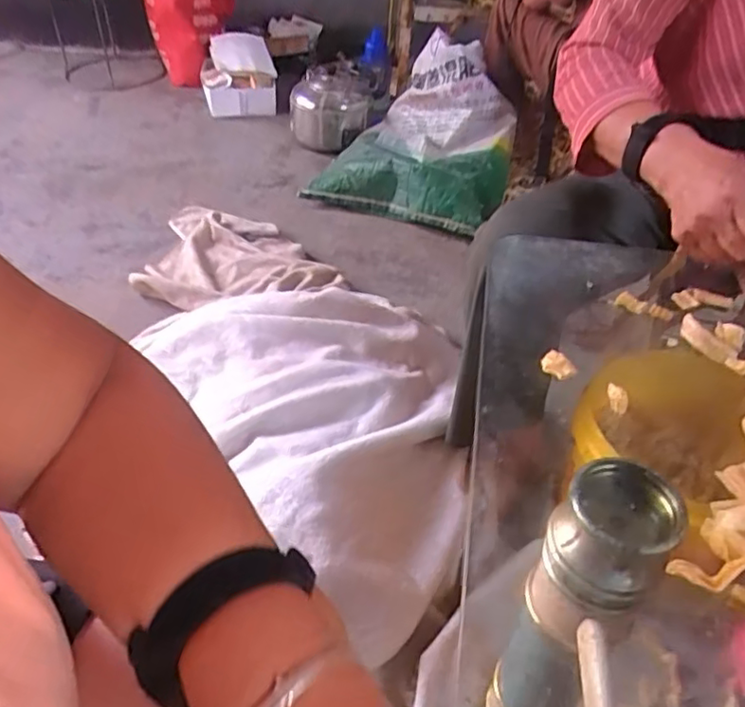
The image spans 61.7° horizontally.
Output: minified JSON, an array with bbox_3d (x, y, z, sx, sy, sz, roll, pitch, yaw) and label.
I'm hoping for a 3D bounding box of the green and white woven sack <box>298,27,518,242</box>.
[{"bbox_3d":[0.133,-0.538,1.545,0.455,0.301,0.415,17,44,17],"label":"green and white woven sack"}]

